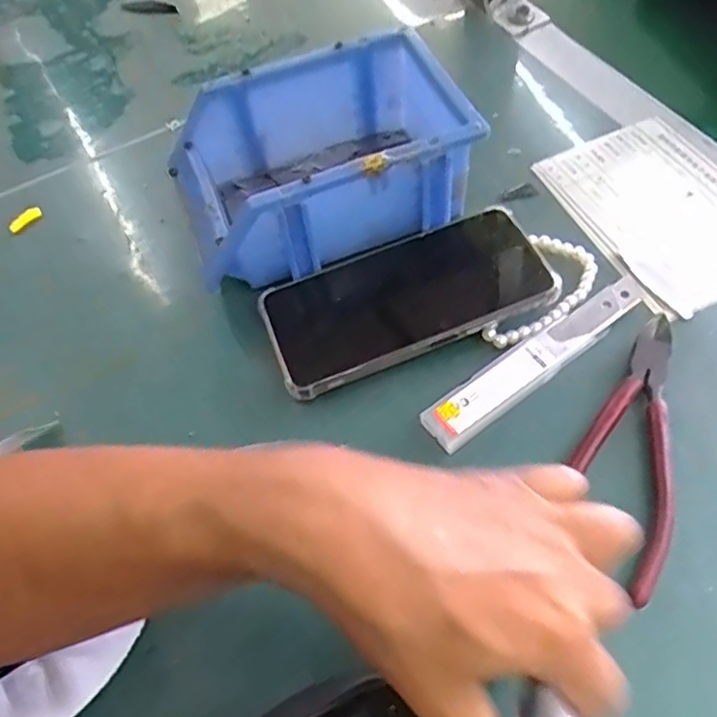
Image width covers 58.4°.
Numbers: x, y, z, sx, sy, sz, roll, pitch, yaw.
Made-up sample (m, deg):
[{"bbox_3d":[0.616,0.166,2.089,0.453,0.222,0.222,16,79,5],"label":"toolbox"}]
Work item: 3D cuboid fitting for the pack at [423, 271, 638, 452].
[{"bbox_3d":[0.102,-0.002,0.357,0.152,0.010,0.025,-33,62,-15],"label":"pack"}]

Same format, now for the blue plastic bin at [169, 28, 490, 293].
[{"bbox_3d":[-0.026,-0.122,0.410,0.168,0.086,0.121,-19,59,-7],"label":"blue plastic bin"}]

